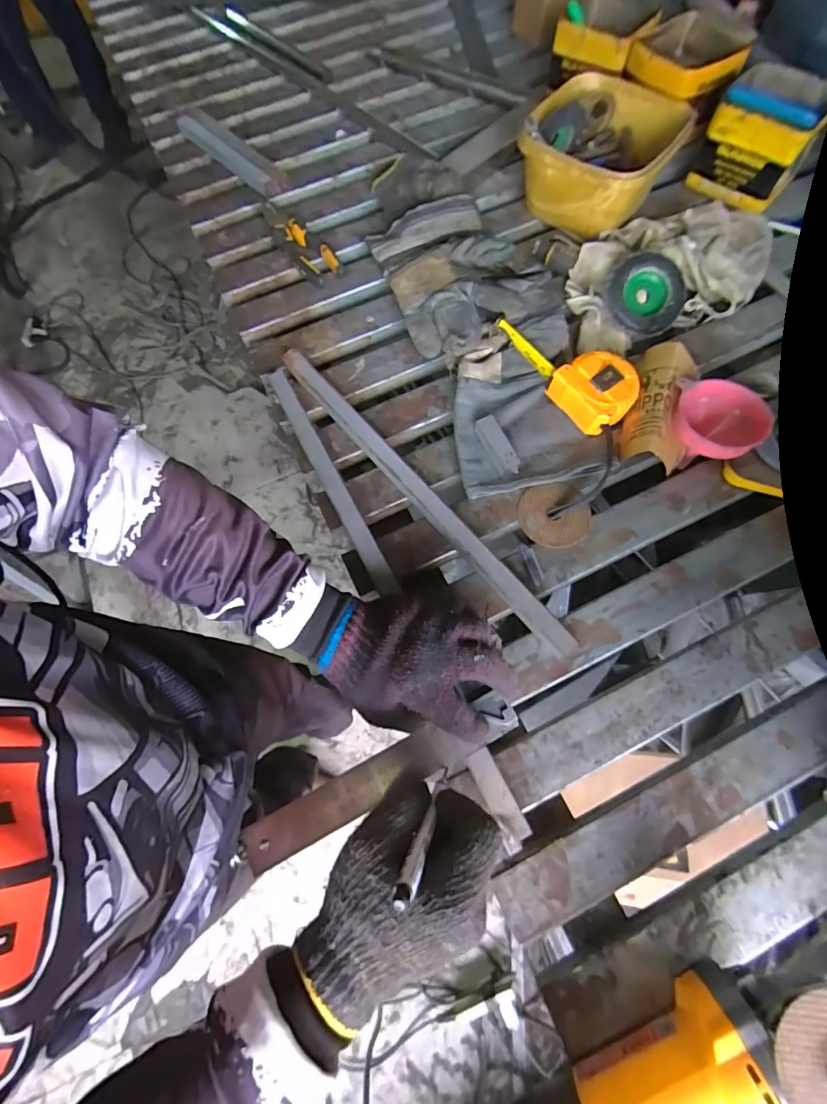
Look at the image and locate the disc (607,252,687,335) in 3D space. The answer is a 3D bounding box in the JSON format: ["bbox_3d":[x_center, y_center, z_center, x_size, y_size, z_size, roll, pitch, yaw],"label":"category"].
[{"bbox_3d":[0.273,-0.302,0.543,0.086,0.026,0.082,0,99,-2],"label":"disc"}]

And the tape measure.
[{"bbox_3d":[0.177,-0.199,0.511,0.078,0.042,0.149,-40,72,-12],"label":"tape measure"}]

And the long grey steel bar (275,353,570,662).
[{"bbox_3d":[0.002,-0.067,0.473,0.029,0.026,0.439,-38,72,-11],"label":"long grey steel bar"}]

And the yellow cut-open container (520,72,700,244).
[{"bbox_3d":[0.239,-0.517,0.591,0.179,0.097,0.197,21,71,10],"label":"yellow cut-open container"}]

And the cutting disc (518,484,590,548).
[{"bbox_3d":[0.144,-0.037,0.470,0.070,0.010,0.068,-1,69,2],"label":"cutting disc"}]

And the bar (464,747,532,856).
[{"bbox_3d":[0.067,0.195,0.364,0.022,0.004,0.073,-25,69,-7],"label":"bar"}]

